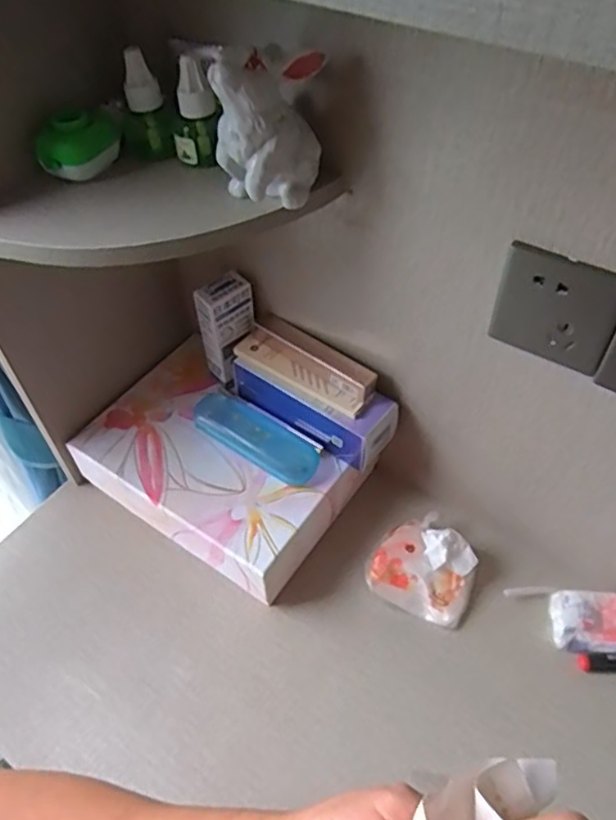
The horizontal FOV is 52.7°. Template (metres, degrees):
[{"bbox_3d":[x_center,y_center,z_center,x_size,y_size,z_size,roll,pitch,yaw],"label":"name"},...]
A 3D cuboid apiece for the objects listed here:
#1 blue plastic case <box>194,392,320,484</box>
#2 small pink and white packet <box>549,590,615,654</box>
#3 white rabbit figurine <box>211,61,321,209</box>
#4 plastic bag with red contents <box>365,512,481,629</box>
[{"bbox_3d":[-0.056,0.024,0.648,0.148,0.034,0.044,27,56,22],"label":"blue plastic case"},{"bbox_3d":[0.272,0.202,0.589,0.077,0.030,0.054,1,50,3],"label":"small pink and white packet"},{"bbox_3d":[-0.027,-0.188,0.427,0.070,0.102,0.042,-6,50,-3],"label":"white rabbit figurine"},{"bbox_3d":[0.118,0.154,0.629,0.099,0.049,0.096,20,54,18],"label":"plastic bag with red contents"}]

